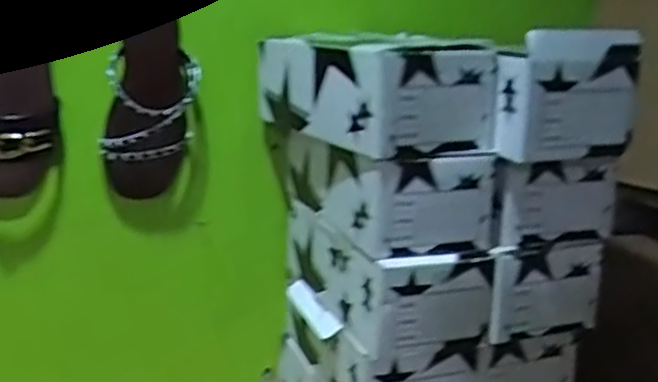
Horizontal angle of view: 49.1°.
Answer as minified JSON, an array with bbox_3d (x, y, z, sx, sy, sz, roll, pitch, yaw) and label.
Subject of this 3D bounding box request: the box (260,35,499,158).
[{"bbox_3d":[0.037,-0.106,0.736,0.130,0.096,0.261,-2,13,-28],"label":"box"}]

